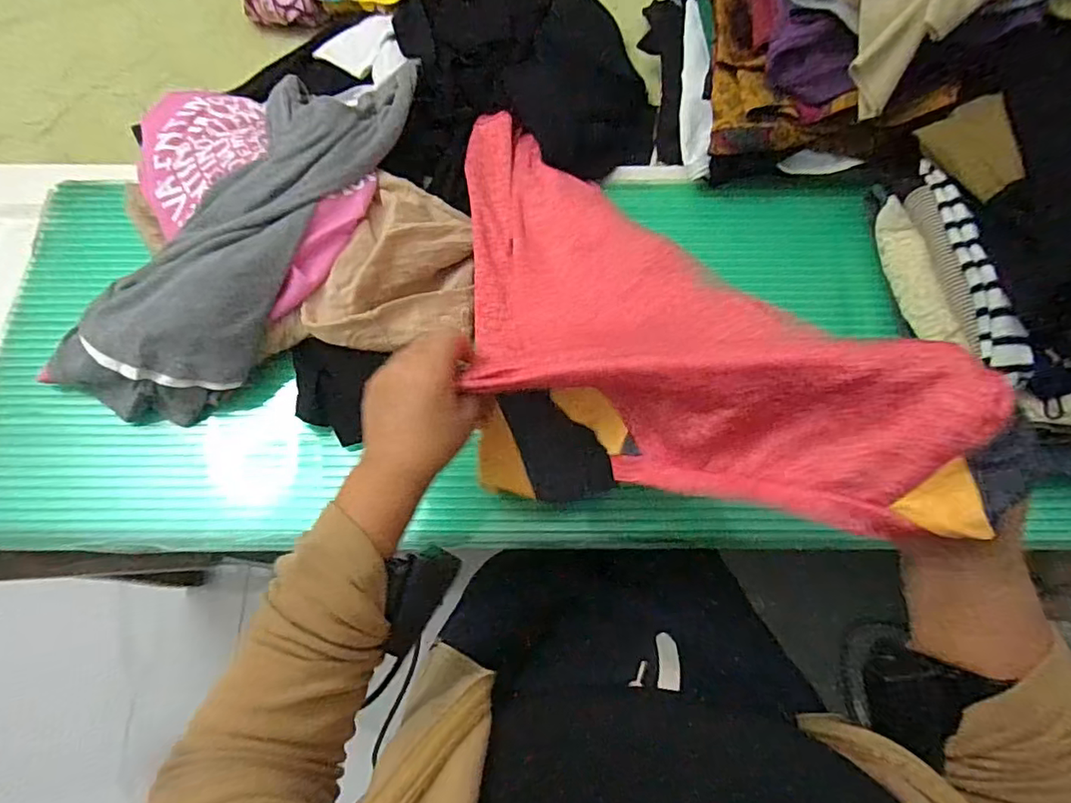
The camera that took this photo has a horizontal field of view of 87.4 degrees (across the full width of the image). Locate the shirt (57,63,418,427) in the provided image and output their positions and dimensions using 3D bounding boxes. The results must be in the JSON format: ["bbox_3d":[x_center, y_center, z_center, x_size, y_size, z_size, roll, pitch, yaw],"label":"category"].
[{"bbox_3d":[-0.281,-0.192,0.576,0.163,0.092,0.469,28,72,10],"label":"shirt"}]

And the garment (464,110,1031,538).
[{"bbox_3d":[0.035,-0.072,0.450,0.177,0.099,0.548,-30,44,-9],"label":"garment"}]

